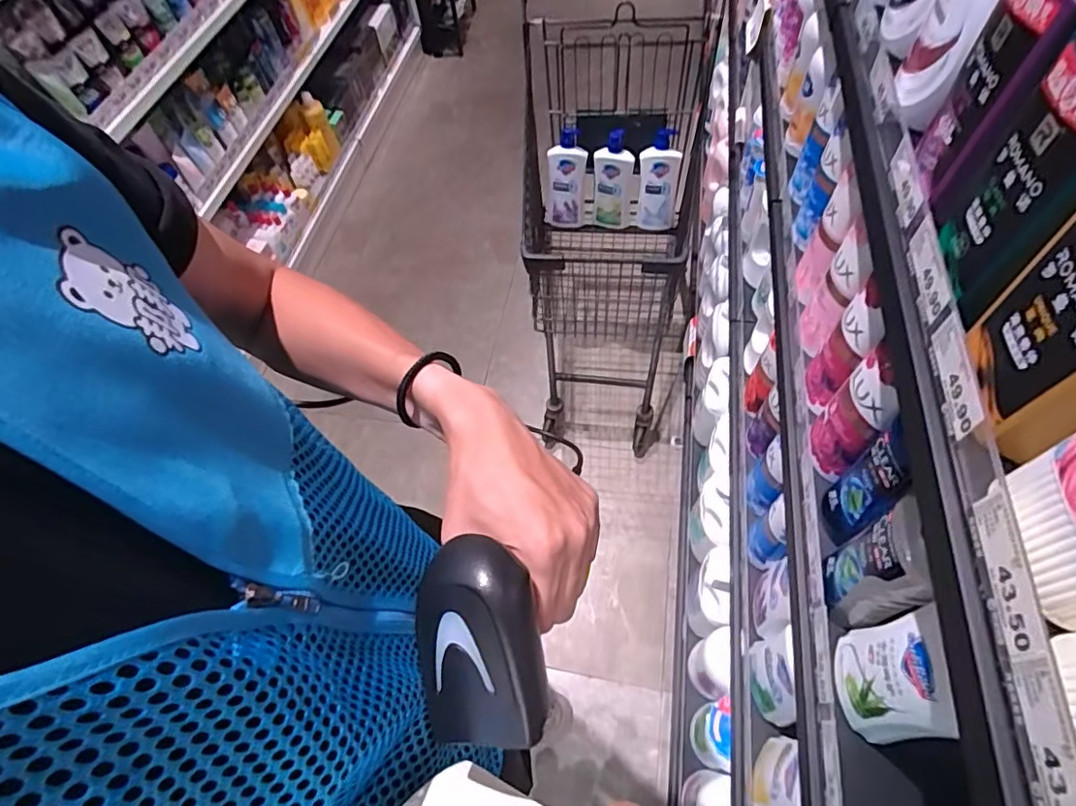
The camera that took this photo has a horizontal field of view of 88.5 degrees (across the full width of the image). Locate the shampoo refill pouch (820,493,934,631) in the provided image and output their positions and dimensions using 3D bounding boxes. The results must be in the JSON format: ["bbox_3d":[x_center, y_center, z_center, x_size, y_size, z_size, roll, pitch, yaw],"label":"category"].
[{"bbox_3d":[0.321,0.165,0.540,0.035,0.164,0.081,0,59,5],"label":"shampoo refill pouch"}]

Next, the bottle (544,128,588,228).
[{"bbox_3d":[0.072,-0.588,1.467,0.111,0.245,0.079,-4,59,2],"label":"bottle"}]

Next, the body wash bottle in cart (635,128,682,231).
[{"bbox_3d":[0.305,-0.558,1.406,0.097,0.246,0.061,6,60,9],"label":"body wash bottle in cart"}]

